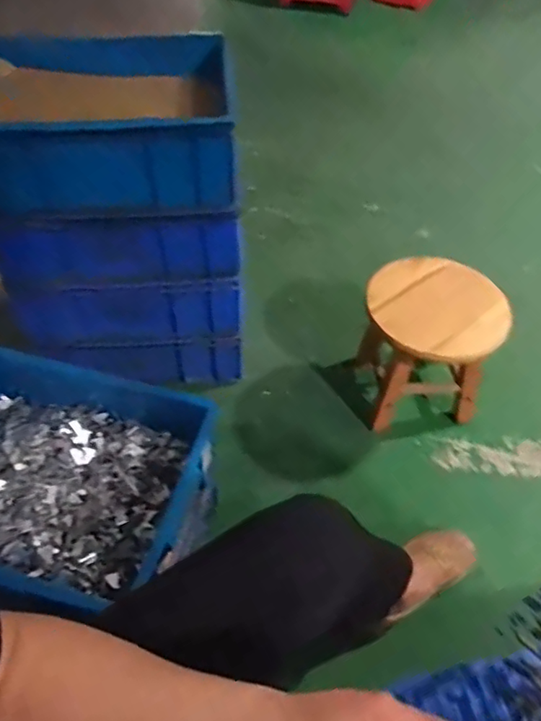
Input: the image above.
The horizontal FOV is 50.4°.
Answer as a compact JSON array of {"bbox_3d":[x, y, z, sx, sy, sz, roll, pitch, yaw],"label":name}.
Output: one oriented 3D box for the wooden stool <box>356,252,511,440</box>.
[{"bbox_3d":[0.296,-0.022,1.122,0.240,0.270,0.228,5,50,4],"label":"wooden stool"}]

